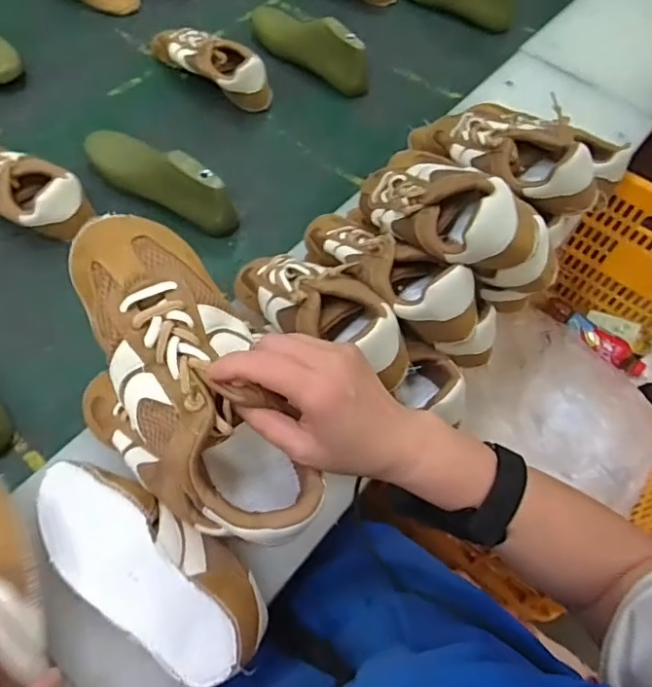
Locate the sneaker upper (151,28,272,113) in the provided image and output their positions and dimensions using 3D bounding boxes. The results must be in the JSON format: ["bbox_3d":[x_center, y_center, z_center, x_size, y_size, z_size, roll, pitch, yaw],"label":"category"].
[{"bbox_3d":[-0.185,-0.430,0.849,0.217,0.065,0.071,29,64,11],"label":"sneaker upper"}]

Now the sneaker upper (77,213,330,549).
[{"bbox_3d":[-0.084,0.019,0.347,0.089,0.074,0.221,-27,87,-17],"label":"sneaker upper"}]

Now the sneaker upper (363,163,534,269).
[{"bbox_3d":[0.103,-0.138,0.558,0.099,0.080,0.223,-33,42,-20],"label":"sneaker upper"}]

